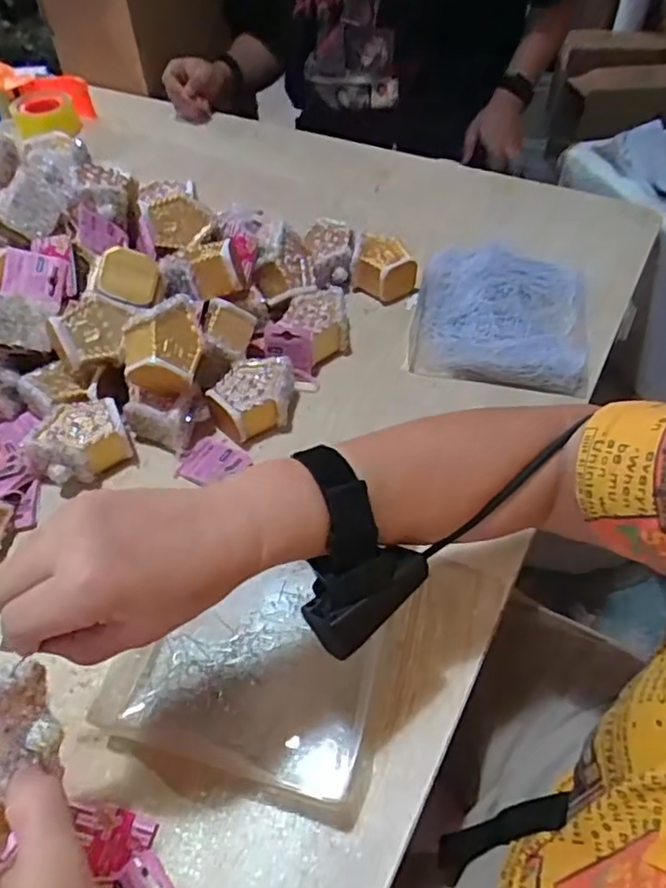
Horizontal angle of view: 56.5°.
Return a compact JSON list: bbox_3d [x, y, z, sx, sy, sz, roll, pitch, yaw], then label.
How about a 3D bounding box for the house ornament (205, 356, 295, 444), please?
[{"bbox_3d":[-0.072,-0.041,0.585,0.081,0.050,0.058,-22,53,-16],"label":"house ornament"}]

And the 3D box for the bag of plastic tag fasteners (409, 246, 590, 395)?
[{"bbox_3d":[0.184,-0.147,0.679,0.177,0.030,0.219,10,51,10],"label":"bag of plastic tag fasteners"}]

